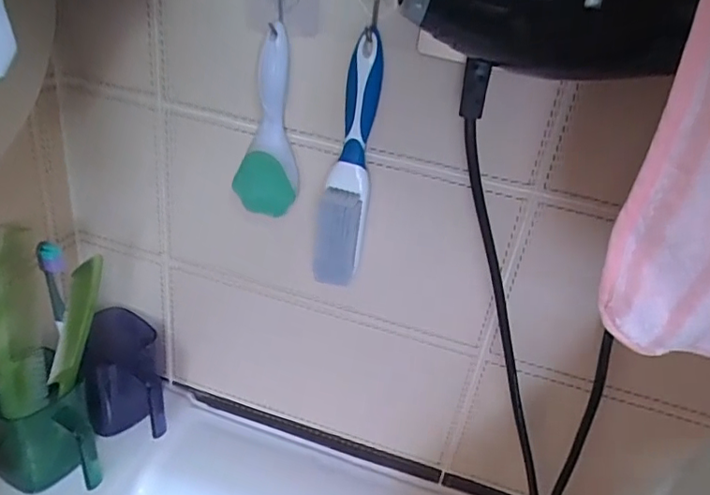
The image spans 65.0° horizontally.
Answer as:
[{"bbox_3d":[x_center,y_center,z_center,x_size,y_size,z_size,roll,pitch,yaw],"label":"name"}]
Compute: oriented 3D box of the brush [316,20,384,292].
[{"bbox_3d":[-0.004,-0.058,0.408,0.034,0.181,0.048,9,30,3],"label":"brush"}]

